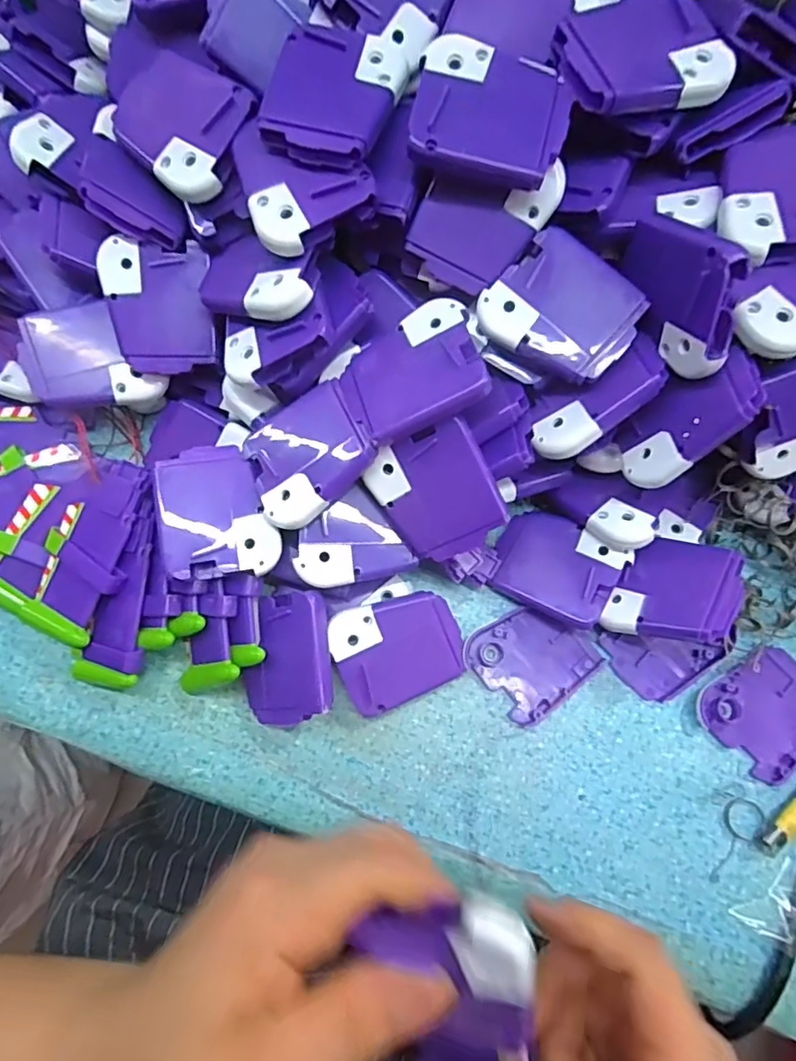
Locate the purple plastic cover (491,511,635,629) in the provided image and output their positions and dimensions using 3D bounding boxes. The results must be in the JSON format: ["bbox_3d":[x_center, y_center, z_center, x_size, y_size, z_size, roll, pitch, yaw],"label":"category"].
[{"bbox_3d":[0.081,0.019,0.299,0.058,0.012,0.048,22,78,24],"label":"purple plastic cover"}]

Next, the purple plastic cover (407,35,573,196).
[{"bbox_3d":[0.038,-0.167,0.236,0.059,0.014,0.051,11,76,1],"label":"purple plastic cover"}]

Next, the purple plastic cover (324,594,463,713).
[{"bbox_3d":[-0.001,0.058,0.291,0.060,0.014,0.055,-23,96,-10],"label":"purple plastic cover"}]

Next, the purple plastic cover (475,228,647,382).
[{"bbox_3d":[0.071,-0.094,0.254,0.061,0.008,0.052,44,96,5],"label":"purple plastic cover"}]

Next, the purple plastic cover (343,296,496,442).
[{"bbox_3d":[0.007,-0.068,0.255,0.060,0.005,0.050,-31,68,10],"label":"purple plastic cover"}]

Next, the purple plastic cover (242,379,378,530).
[{"bbox_3d":[-0.041,-0.035,0.268,0.058,0.008,0.052,-35,69,12],"label":"purple plastic cover"}]

